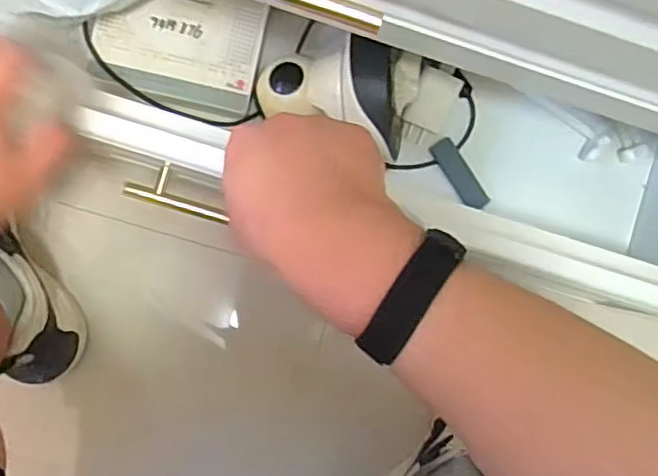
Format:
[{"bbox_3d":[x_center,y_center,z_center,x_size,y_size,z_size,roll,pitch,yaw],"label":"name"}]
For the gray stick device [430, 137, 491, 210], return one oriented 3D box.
[{"bbox_3d":[0.125,-0.060,0.612,0.022,0.013,0.075,-35,93,-4],"label":"gray stick device"}]

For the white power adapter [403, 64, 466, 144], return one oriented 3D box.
[{"bbox_3d":[0.095,-0.123,0.605,0.039,0.028,0.068,23,110,-1],"label":"white power adapter"}]

